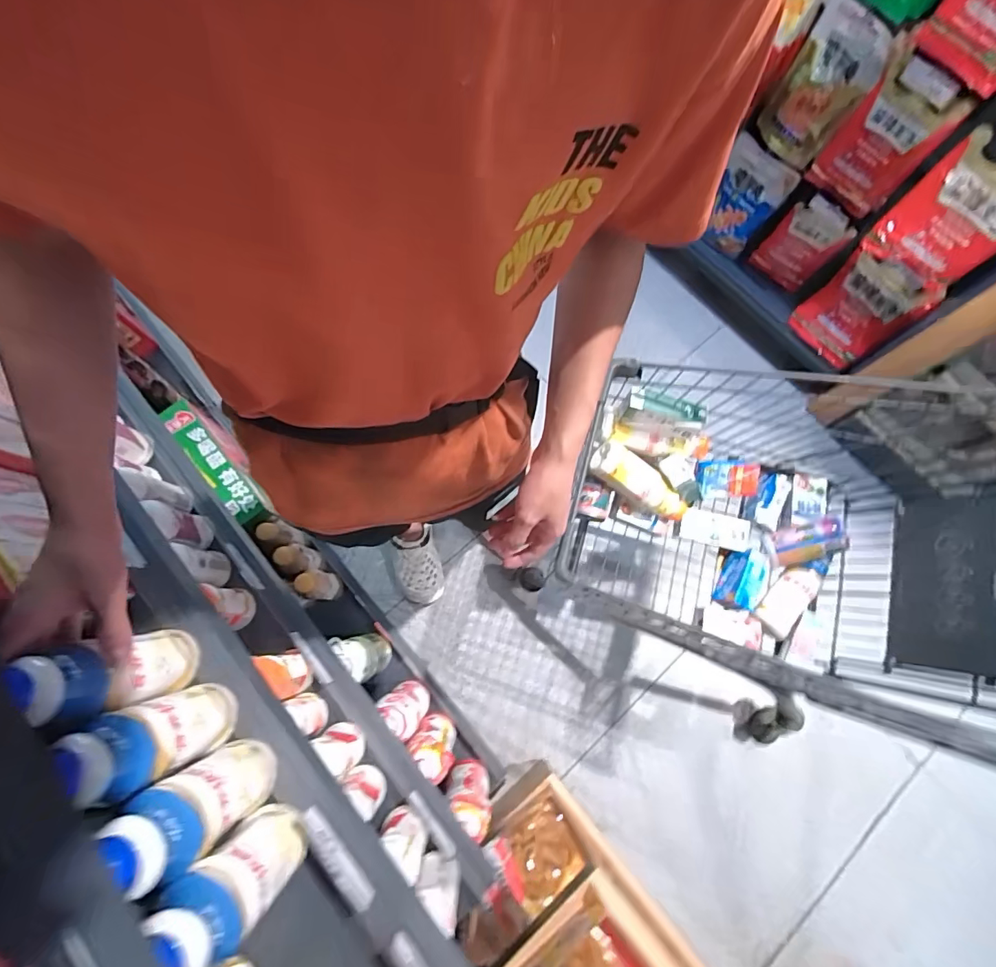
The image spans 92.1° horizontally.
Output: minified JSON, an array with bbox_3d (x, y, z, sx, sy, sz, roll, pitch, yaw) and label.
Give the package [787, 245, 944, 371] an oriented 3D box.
[{"bbox_3d":[0.972,-0.483,1.309,0.075,0.320,0.227,-27,75,-10],"label":"package"}]

